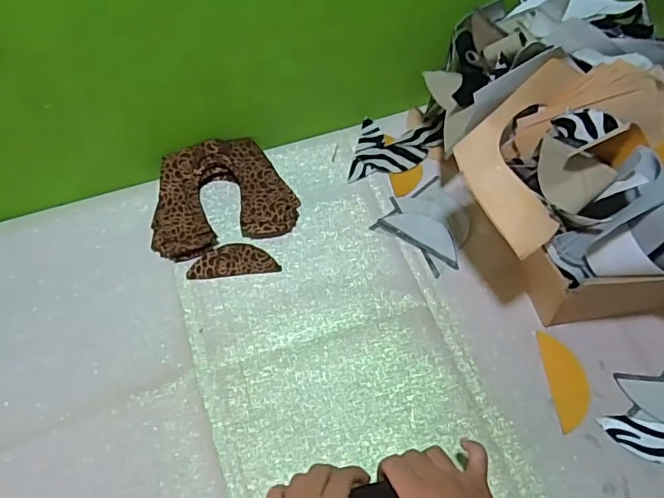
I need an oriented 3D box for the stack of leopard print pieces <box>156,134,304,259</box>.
[{"bbox_3d":[-0.139,-0.067,0.690,0.171,0.044,0.134,-16,60,-8],"label":"stack of leopard print pieces"}]

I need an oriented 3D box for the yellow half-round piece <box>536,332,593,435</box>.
[{"bbox_3d":[0.246,0.135,0.586,0.039,0.006,0.101,-6,59,-2],"label":"yellow half-round piece"}]

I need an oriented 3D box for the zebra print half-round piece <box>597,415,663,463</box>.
[{"bbox_3d":[0.317,0.188,0.550,0.097,0.004,0.039,5,66,6],"label":"zebra print half-round piece"}]

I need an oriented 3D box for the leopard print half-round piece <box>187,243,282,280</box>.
[{"bbox_3d":[-0.116,0.012,0.664,0.103,0.005,0.042,-6,59,-2],"label":"leopard print half-round piece"}]

